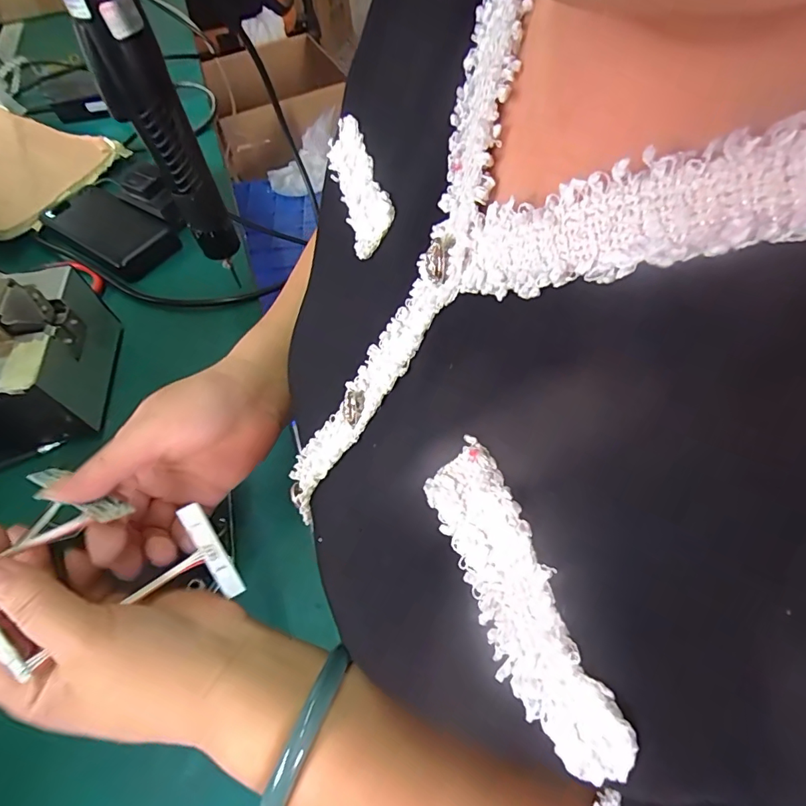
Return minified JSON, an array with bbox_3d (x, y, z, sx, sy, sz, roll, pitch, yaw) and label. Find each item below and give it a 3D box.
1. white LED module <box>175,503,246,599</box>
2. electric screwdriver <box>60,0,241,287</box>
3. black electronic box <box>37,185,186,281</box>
[{"bbox_3d":[-0.099,0.078,0.243,0.013,0.004,0.052,-28,98,-14],"label":"white LED module"},{"bbox_3d":[-0.178,-0.196,0.345,0.043,0.199,0.044,-28,60,-12],"label":"electric screwdriver"},{"bbox_3d":[-0.331,-0.193,0.520,0.162,0.025,0.079,27,64,20],"label":"black electronic box"}]

